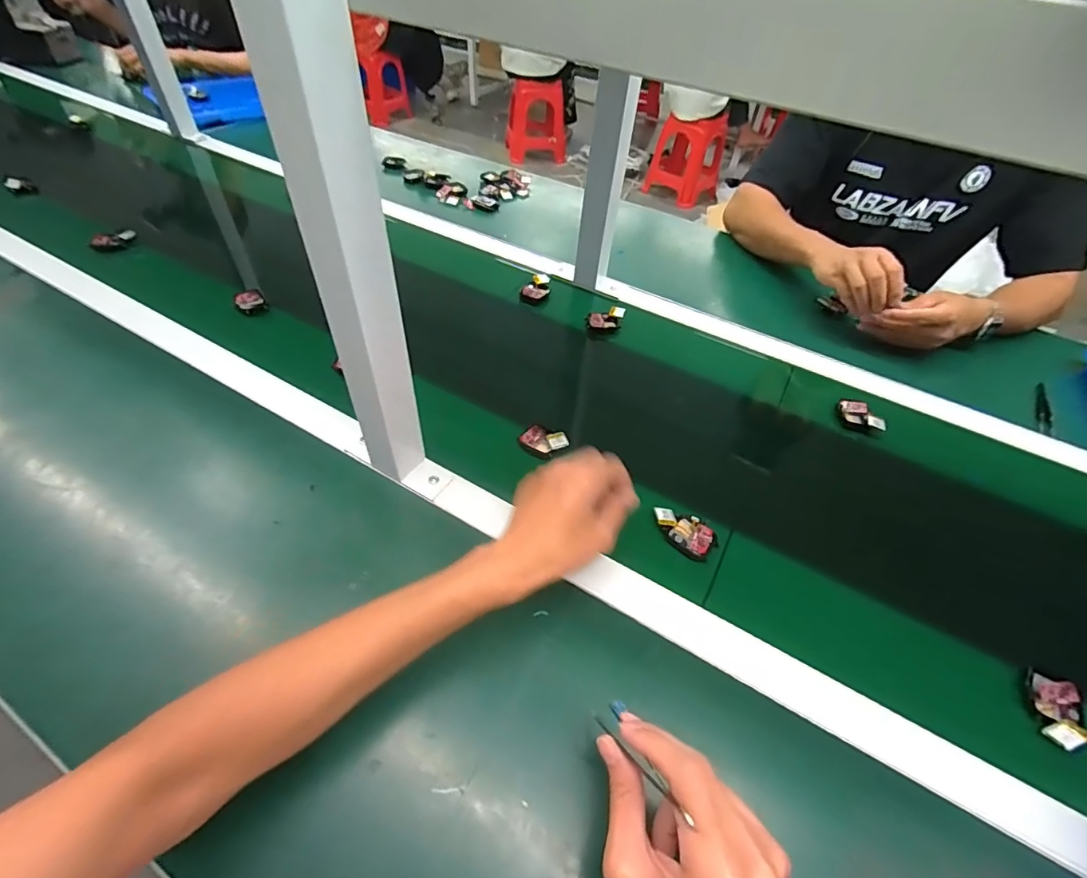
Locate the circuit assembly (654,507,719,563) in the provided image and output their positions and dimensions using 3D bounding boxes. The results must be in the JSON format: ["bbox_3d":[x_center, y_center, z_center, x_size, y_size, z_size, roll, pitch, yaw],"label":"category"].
[{"bbox_3d":[0.137,0.089,0.481,0.062,0.013,0.038,35,53,23],"label":"circuit assembly"}]

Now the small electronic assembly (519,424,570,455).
[{"bbox_3d":[0.002,0.000,0.546,0.053,0.019,0.033,21,49,12],"label":"small electronic assembly"}]

